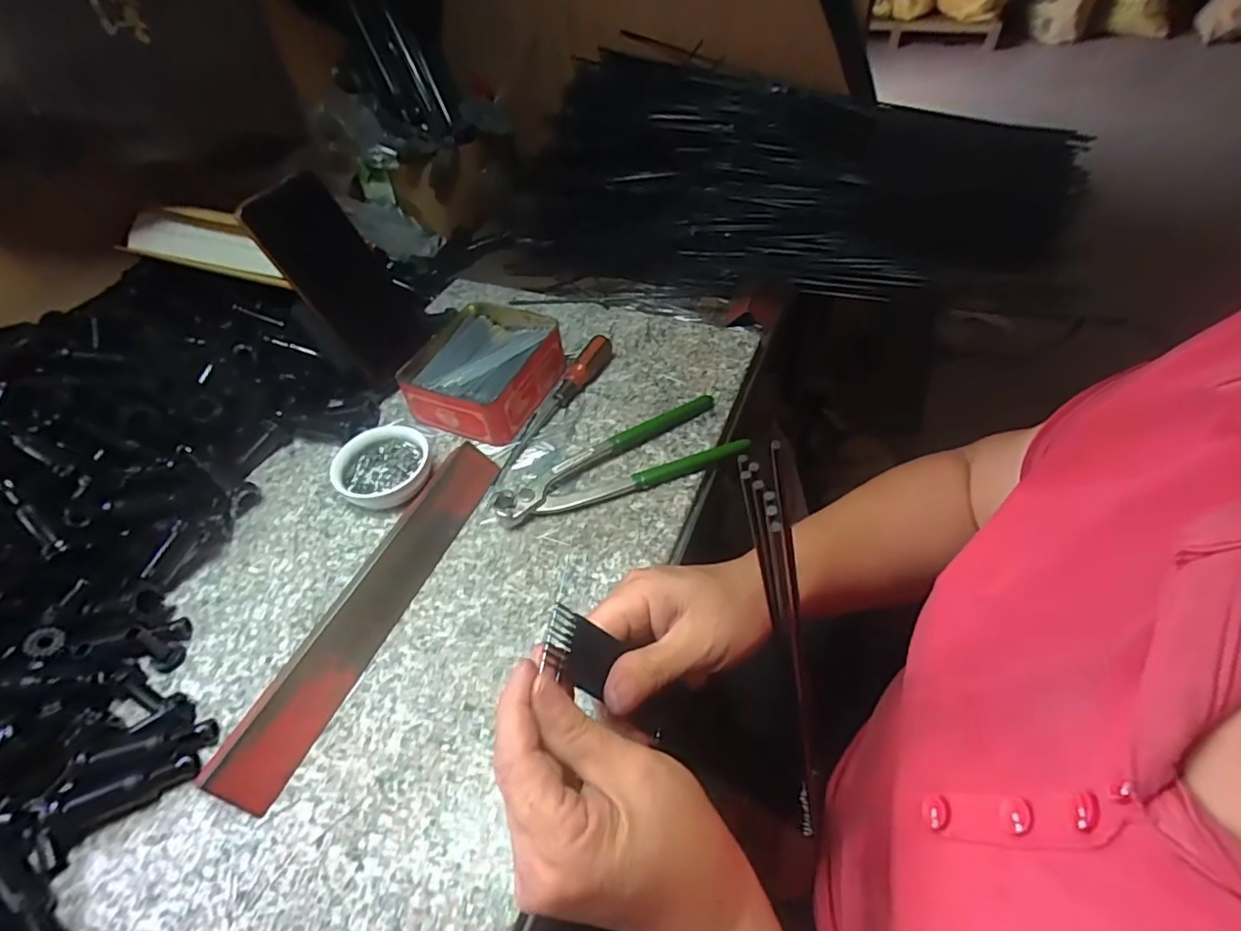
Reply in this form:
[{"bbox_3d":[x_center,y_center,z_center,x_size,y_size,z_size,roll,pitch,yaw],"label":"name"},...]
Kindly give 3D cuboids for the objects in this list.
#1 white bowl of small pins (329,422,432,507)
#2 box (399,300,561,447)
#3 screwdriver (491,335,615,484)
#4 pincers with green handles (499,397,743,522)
[{"bbox_3d":[-0.182,0.005,0.453,0.070,0.029,0.070,-3,48,3],"label":"white bowl of small pins"},{"bbox_3d":[-0.118,-0.083,0.514,0.111,0.045,0.127,14,51,18],"label":"box"},{"bbox_3d":[-0.056,-0.055,0.497,0.020,0.025,0.170,23,54,24],"label":"screwdriver"},{"bbox_3d":[-0.005,-0.009,0.458,0.191,0.016,0.074,-16,49,-9],"label":"pincers with green handles"}]

